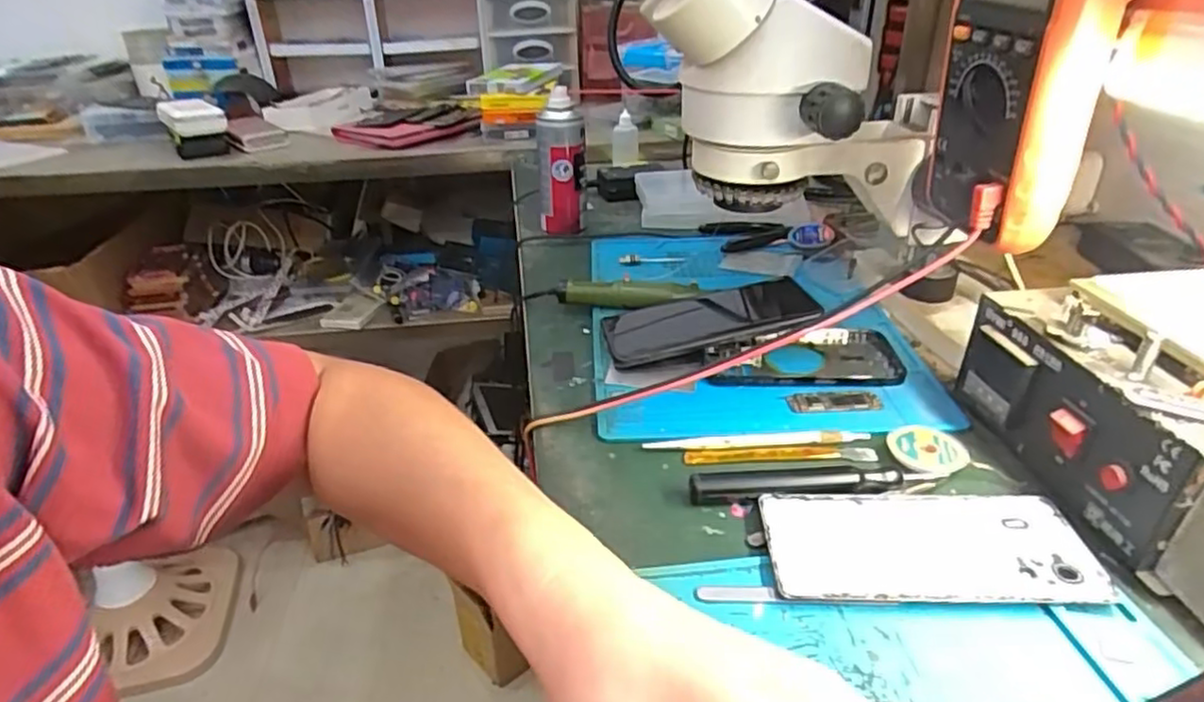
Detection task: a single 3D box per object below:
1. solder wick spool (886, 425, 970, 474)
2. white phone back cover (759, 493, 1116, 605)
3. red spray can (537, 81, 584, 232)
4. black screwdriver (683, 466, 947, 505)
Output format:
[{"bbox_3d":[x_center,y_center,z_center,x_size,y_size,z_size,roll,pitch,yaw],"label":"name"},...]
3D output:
[{"bbox_3d":[0.203,0.063,0.430,0.048,0.009,0.043,-3,30,0],"label":"solder wick spool"},{"bbox_3d":[0.169,0.102,0.364,0.159,0.007,0.075,0,30,4],"label":"white phone back cover"},{"bbox_3d":[-0.045,-0.202,0.760,0.047,0.153,0.047,-1,30,1],"label":"red spray can"},{"bbox_3d":[0.128,0.077,0.408,0.150,0.013,0.016,-4,30,-3],"label":"black screwdriver"}]

